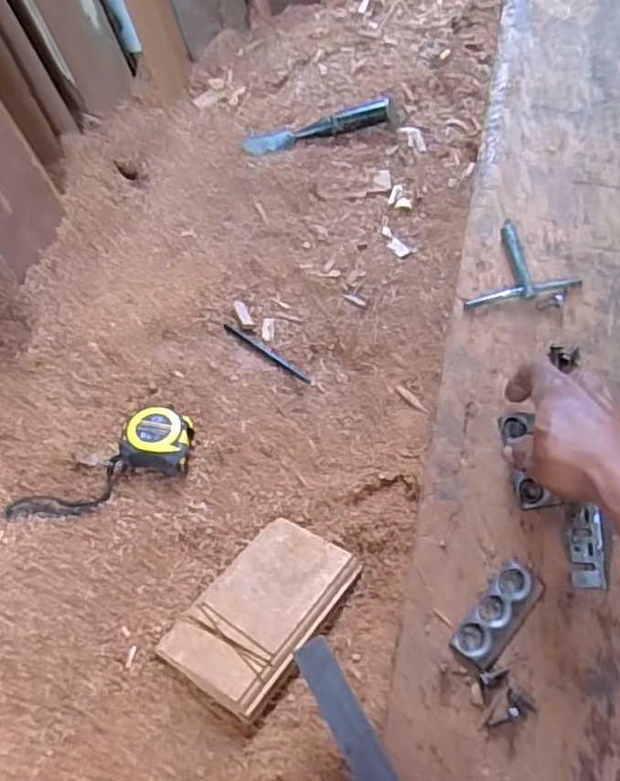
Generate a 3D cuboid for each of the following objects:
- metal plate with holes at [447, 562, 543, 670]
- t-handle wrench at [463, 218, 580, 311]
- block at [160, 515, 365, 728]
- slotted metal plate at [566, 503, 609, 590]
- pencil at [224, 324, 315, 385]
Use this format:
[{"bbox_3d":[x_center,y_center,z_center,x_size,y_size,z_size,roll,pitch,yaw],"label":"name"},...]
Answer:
[{"bbox_3d":[0.141,0.168,0.500,0.033,0.010,0.084,39,75,13],"label":"metal plate with holes"},{"bbox_3d":[0.182,-0.119,0.608,0.101,0.013,0.083,-13,71,-5],"label":"t-handle wrench"},{"bbox_3d":[-0.042,0.189,0.583,0.101,0.019,0.171,22,44,27],"label":"block"},{"bbox_3d":[0.211,0.120,0.510,0.026,0.015,0.061,-1,71,0],"label":"slotted metal plate"},{"bbox_3d":[-0.049,-0.044,0.795,0.132,0.015,0.012,36,75,12],"label":"pencil"}]

